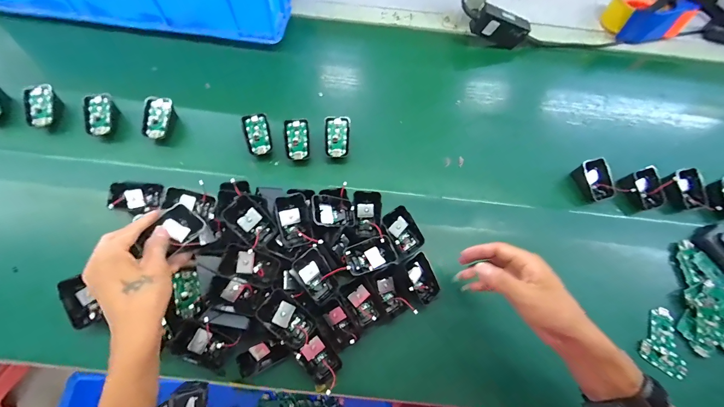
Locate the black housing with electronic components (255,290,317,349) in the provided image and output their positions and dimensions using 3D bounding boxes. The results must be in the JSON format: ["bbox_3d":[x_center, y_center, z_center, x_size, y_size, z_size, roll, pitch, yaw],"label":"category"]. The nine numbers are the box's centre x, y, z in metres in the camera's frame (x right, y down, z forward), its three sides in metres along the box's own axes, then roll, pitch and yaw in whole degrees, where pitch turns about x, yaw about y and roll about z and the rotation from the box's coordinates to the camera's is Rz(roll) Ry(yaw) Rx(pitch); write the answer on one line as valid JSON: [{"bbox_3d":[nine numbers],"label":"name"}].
[{"bbox_3d":[-0.092,0.145,0.387,0.043,0.024,0.075,-45,102,-21],"label":"black housing with electronic components"}]

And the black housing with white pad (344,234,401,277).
[{"bbox_3d":[0.013,0.073,0.436,0.070,0.024,0.048,-17,68,-9],"label":"black housing with white pad"}]

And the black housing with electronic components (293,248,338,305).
[{"bbox_3d":[-0.062,0.101,0.420,0.041,0.036,0.069,-31,71,-15],"label":"black housing with electronic components"}]

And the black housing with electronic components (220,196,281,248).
[{"bbox_3d":[-0.148,0.025,0.410,0.065,0.027,0.042,43,65,7],"label":"black housing with electronic components"}]

